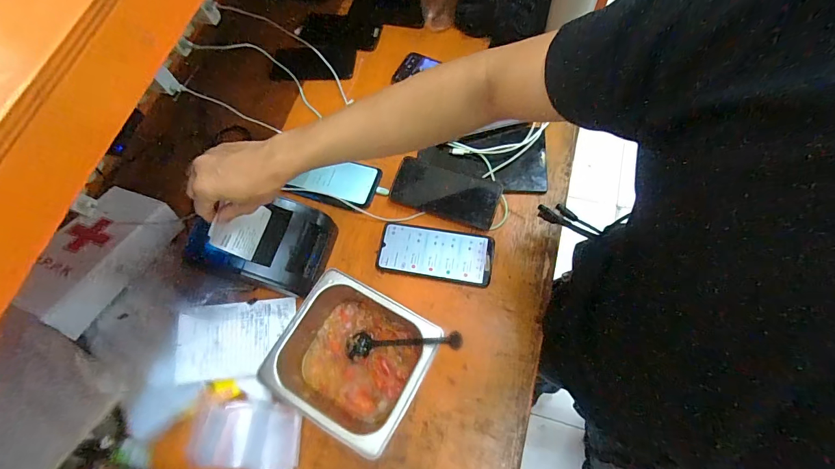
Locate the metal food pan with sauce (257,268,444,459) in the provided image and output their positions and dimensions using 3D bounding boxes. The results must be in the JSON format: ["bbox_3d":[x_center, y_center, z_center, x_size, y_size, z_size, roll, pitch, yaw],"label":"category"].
[{"bbox_3d":[-0.077,0.157,0.495,0.176,0.100,0.159,28,73,14],"label":"metal food pan with sauce"}]

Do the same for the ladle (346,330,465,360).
[{"bbox_3d":[-0.019,0.133,0.466,0.168,0.036,0.033,-17,62,43],"label":"ladle"}]

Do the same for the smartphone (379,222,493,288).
[{"bbox_3d":[0.027,0.028,0.583,0.167,0.005,0.078,8,72,9],"label":"smartphone"}]

